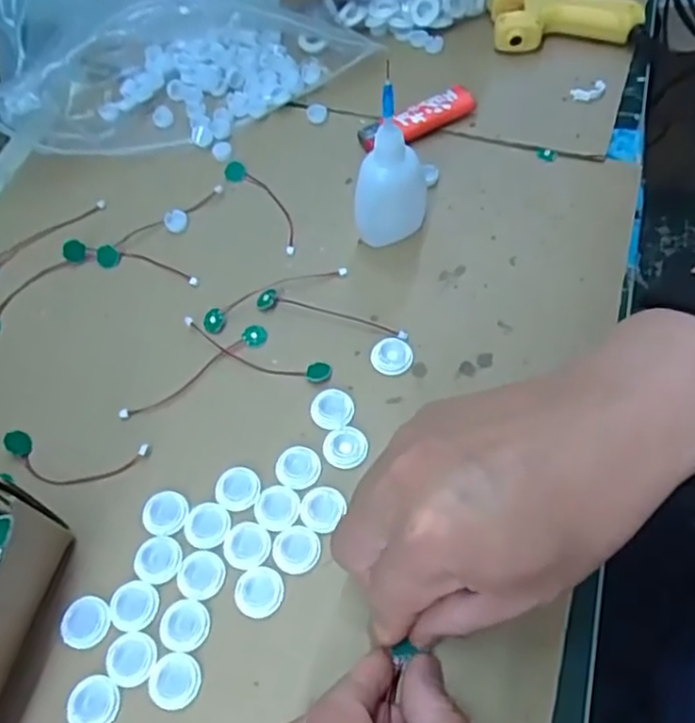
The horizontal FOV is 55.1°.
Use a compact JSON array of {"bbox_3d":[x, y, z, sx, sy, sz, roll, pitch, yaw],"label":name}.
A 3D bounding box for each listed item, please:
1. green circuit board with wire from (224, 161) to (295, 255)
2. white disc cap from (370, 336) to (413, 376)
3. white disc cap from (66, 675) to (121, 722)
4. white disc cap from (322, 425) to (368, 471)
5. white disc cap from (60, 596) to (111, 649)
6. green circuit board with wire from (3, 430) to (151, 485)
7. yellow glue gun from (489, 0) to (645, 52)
[{"bbox_3d":[-0.054,-0.105,0.438,0.018,0.005,0.093,-32,63,-13],"label":"green circuit board with wire"},{"bbox_3d":[0.025,-0.004,0.374,0.023,0.007,0.022,-2,61,3],"label":"white disc cap"},{"bbox_3d":[-0.113,0.152,0.296,0.022,0.004,0.022,-2,61,3],"label":"white disc cap"},{"bbox_3d":[-0.001,0.044,0.349,0.023,0.004,0.023,-2,61,3],"label":"white disc cap"},{"bbox_3d":[-0.123,0.122,0.313,0.022,0.004,0.022,-2,61,3],"label":"white disc cap"},{"bbox_3d":[-0.146,0.052,0.355,0.079,0.008,0.026,5,61,7],"label":"green circuit board with wire"},{"bbox_3d":[0.159,-0.264,0.495,0.101,0.026,0.069,-3,60,2],"label":"yellow glue gun"}]

